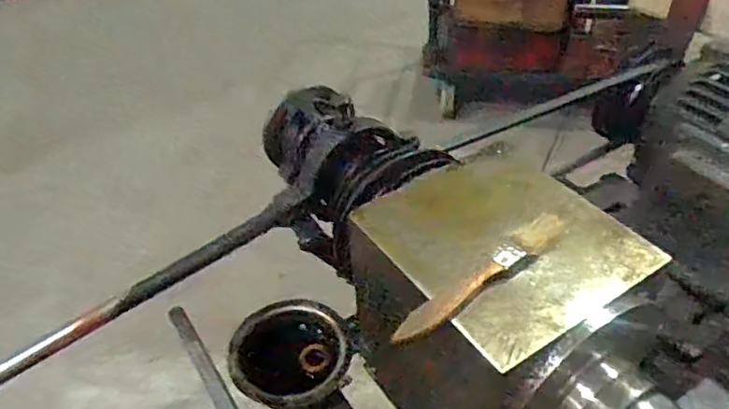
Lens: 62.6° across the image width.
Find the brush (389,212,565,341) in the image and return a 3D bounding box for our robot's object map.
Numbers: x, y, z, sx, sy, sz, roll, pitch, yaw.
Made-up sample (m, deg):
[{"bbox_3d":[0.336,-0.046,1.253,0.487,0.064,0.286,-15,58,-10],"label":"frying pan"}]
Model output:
[{"bbox_3d":[0.077,0.046,0.391,0.146,0.016,0.019,-28,47,-26],"label":"brush"}]

